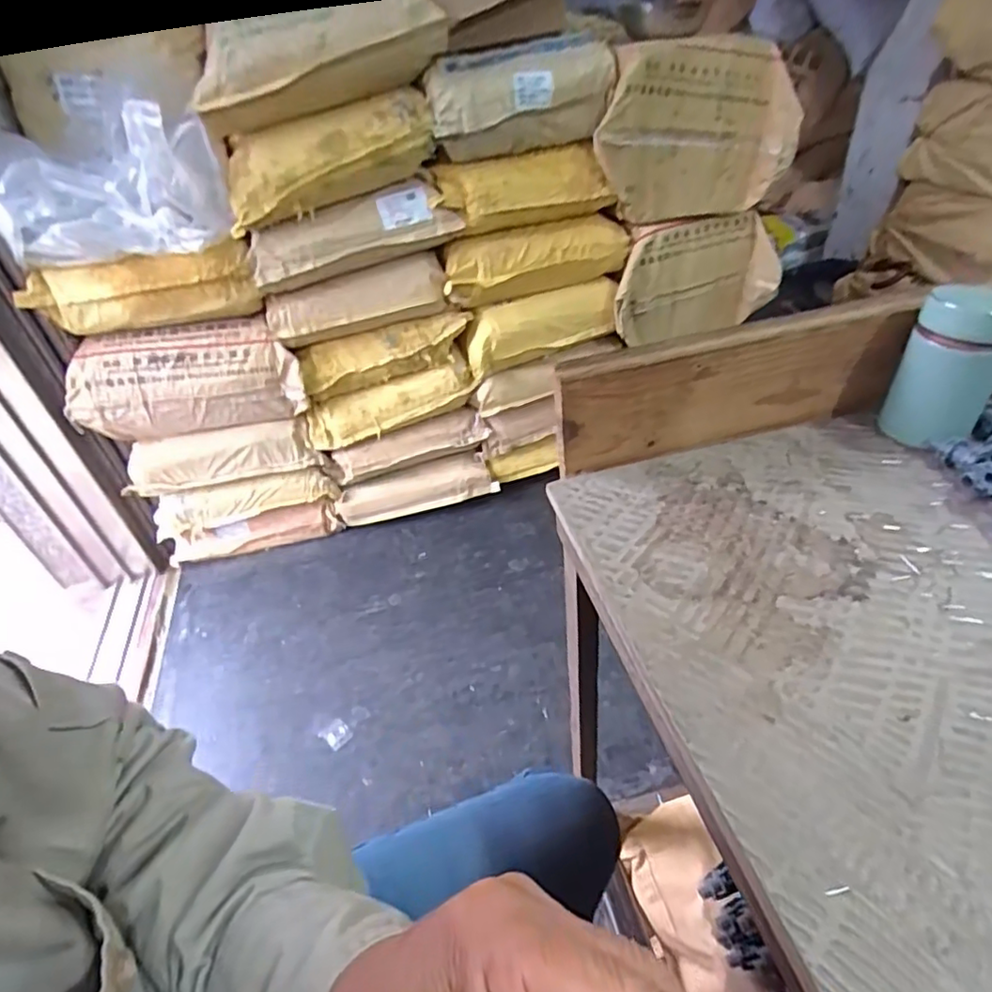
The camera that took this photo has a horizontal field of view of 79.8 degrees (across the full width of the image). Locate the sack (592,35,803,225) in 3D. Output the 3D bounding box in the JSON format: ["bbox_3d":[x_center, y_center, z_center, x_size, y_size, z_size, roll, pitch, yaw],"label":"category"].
[{"bbox_3d":[0.407,-0.771,1.265,0.413,0.318,0.169,-10,40,-4],"label":"sack"}]

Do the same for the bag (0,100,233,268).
[{"bbox_3d":[-0.735,-0.601,1.151,0.391,0.214,0.256,-10,40,-5],"label":"bag"}]

